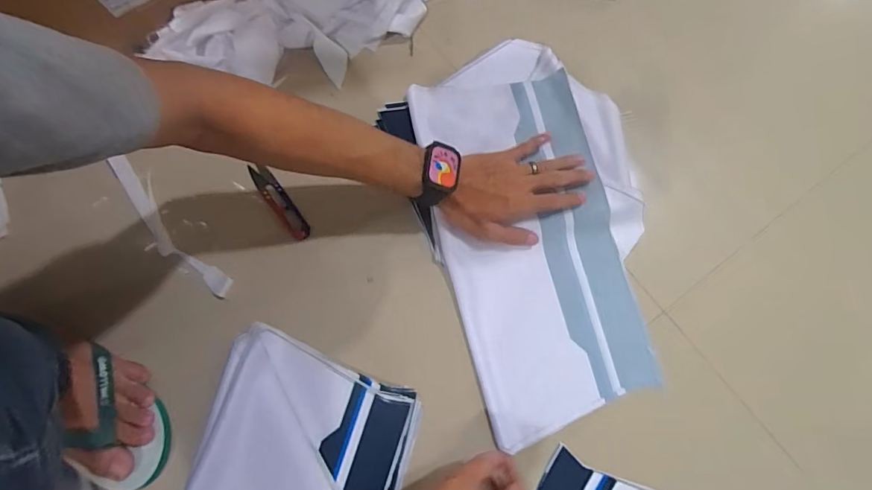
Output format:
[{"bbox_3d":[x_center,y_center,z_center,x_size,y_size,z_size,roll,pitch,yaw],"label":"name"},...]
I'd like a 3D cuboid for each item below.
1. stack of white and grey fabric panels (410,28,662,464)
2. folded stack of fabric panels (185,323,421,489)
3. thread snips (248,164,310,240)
[{"bbox_3d":[0.116,-0.016,0.563,0.243,0.028,0.460,-6,82,-1],"label":"stack of white and grey fabric panels"},{"bbox_3d":[-0.145,0.228,0.519,0.222,0.040,0.226,17,81,4],"label":"folded stack of fabric panels"},{"bbox_3d":[-0.192,-0.053,0.580,0.024,0.012,0.112,-36,81,-5],"label":"thread snips"}]

